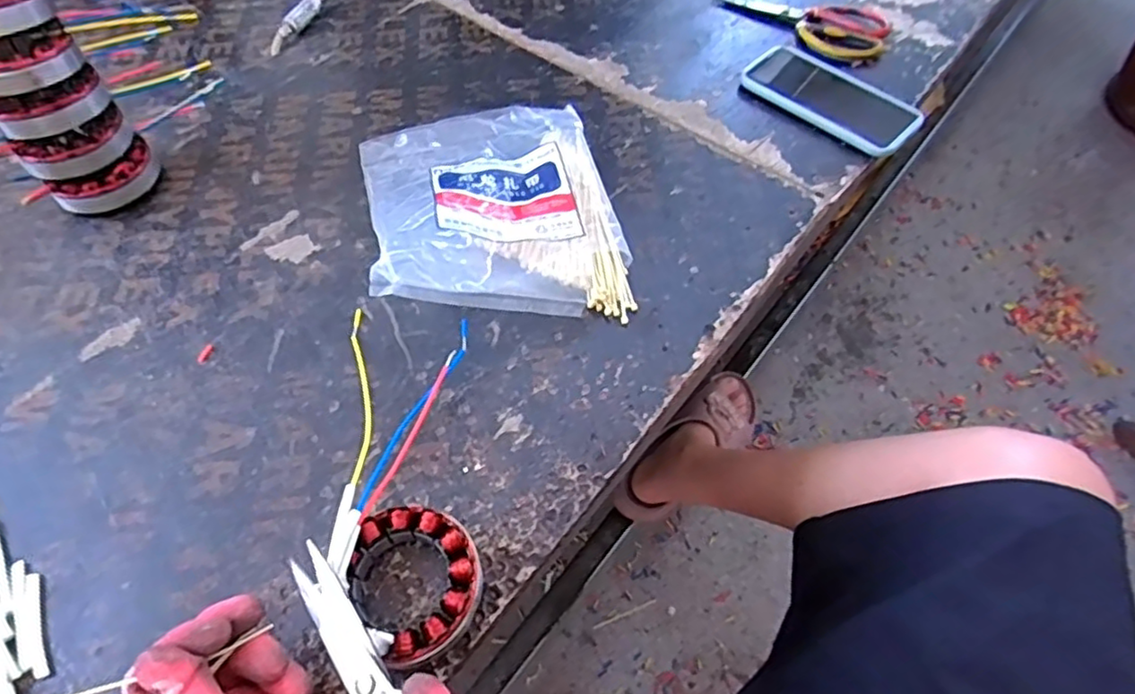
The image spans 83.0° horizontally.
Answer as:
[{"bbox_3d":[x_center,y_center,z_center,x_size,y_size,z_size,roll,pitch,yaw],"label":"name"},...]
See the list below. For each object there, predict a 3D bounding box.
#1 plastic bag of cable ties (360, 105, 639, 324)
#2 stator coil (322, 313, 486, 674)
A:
[{"bbox_3d":[-0.062,-0.132,0.534,0.199,0.068,0.254,-12,59,-10],"label":"plastic bag of cable ties"},{"bbox_3d":[-0.104,0.073,0.419,0.082,0.040,0.245,-7,58,-6],"label":"stator coil"}]

